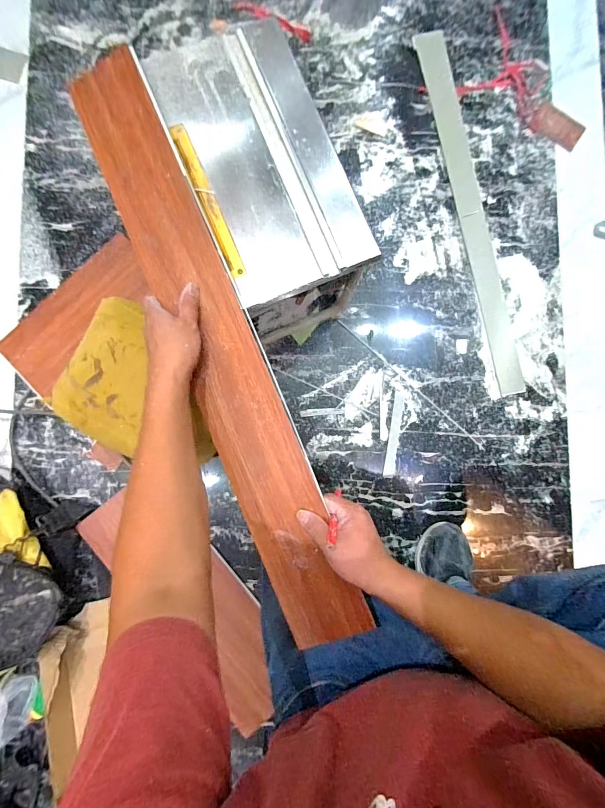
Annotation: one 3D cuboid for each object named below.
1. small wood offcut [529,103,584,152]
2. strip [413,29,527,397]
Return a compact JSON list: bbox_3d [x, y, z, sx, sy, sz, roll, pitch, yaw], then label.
[{"bbox_3d":[0.588,-0.638,0.840,0.117,0.015,0.062,33,85,1],"label":"small wood offcut"},{"bbox_3d":[0.381,-0.444,0.826,0.064,0.010,0.849,-11,86,-3],"label":"strip"}]

